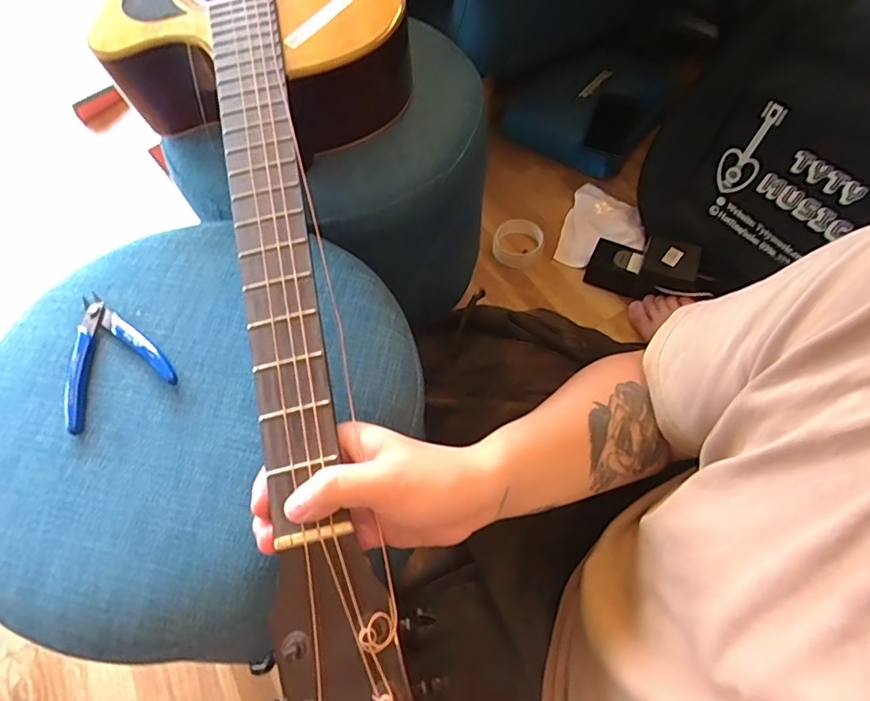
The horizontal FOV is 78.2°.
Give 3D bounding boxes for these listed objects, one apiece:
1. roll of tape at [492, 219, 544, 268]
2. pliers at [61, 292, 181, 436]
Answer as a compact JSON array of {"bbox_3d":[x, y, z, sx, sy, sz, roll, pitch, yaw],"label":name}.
[{"bbox_3d":[0.142,-0.185,0.917,0.083,0.031,0.096,7,59,8],"label":"roll of tape"},{"bbox_3d":[-0.251,-0.002,0.411,0.076,0.012,0.114,-27,60,-13],"label":"pliers"}]

